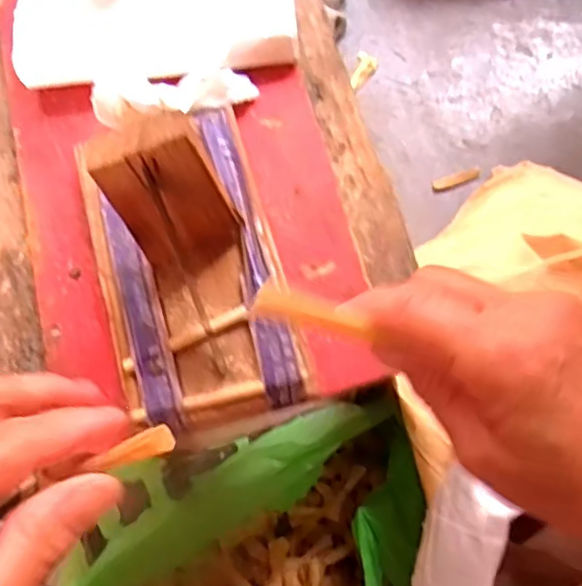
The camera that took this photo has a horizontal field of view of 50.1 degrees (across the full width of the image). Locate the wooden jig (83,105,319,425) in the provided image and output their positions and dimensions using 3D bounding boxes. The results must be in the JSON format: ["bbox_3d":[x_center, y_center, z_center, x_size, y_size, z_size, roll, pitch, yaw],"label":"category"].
[{"bbox_3d":[-0.051,-0.023,0.279,0.087,0.080,0.160,-16,73,-4],"label":"wooden jig"}]

